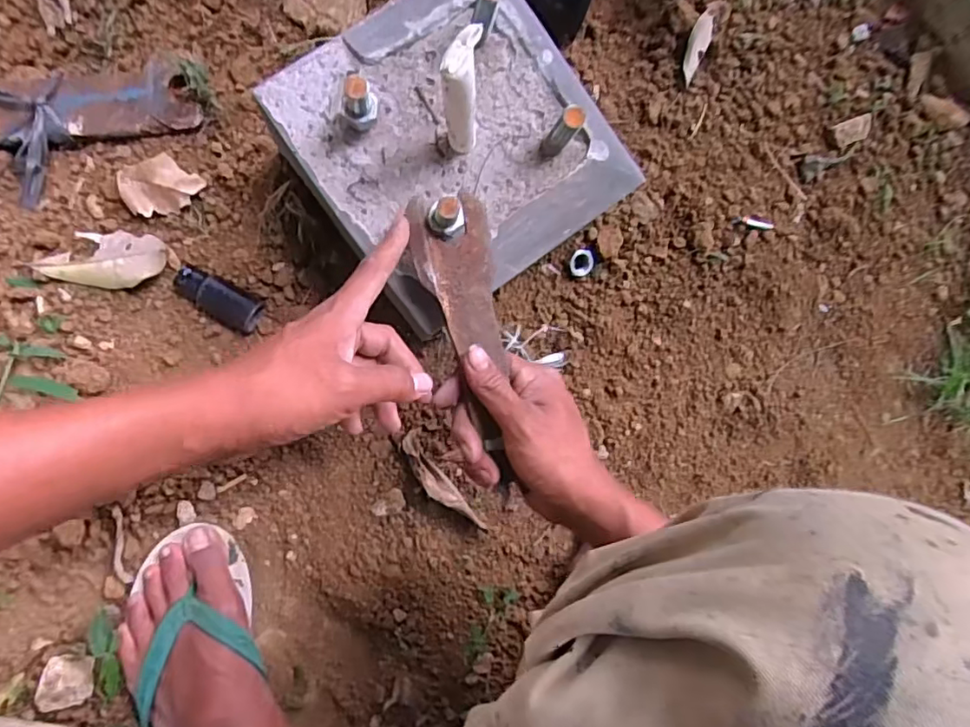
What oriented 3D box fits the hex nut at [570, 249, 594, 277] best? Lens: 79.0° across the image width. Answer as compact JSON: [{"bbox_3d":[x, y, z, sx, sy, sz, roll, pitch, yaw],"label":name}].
[{"bbox_3d":[0.090,-0.093,0.548,0.022,0.014,0.025,3,89,-7],"label":"hex nut"}]

